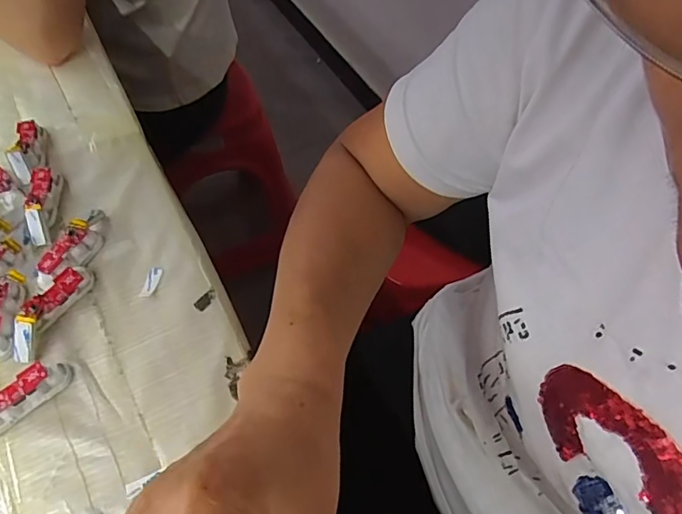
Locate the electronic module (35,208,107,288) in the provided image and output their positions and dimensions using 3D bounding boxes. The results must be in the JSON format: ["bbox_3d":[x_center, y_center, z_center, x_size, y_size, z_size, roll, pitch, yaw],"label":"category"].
[{"bbox_3d":[-0.210,-0.008,0.406,0.021,0.022,0.076,19,56,13],"label":"electronic module"}]

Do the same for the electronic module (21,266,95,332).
[{"bbox_3d":[-0.207,0.027,0.379,0.014,0.024,0.054,21,57,13],"label":"electronic module"}]

